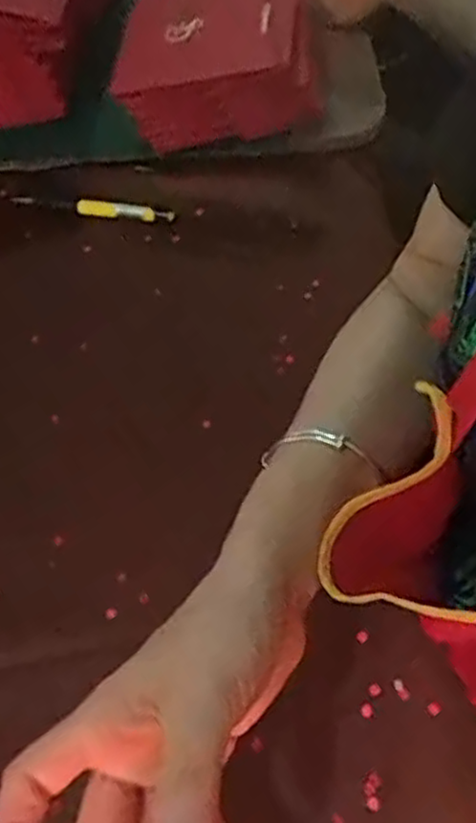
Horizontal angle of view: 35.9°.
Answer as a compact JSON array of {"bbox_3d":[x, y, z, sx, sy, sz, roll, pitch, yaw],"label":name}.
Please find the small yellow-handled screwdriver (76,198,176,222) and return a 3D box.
[{"bbox_3d":[-0.086,-0.152,0.557,0.074,0.012,0.011,2,57,5],"label":"small yellow-handled screwdriver"}]

